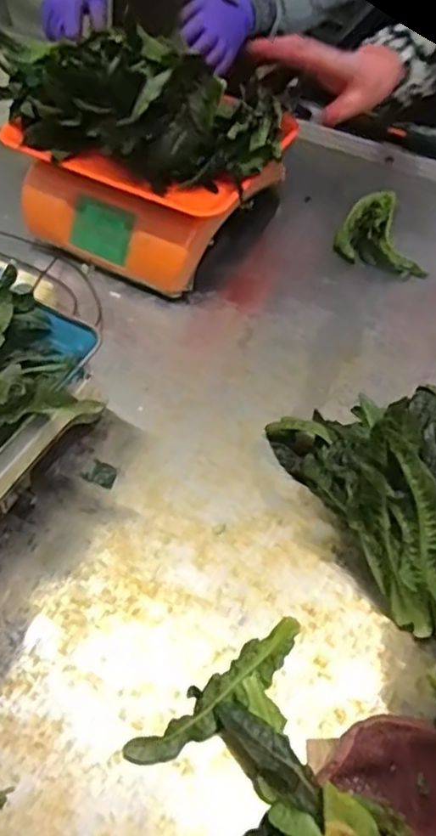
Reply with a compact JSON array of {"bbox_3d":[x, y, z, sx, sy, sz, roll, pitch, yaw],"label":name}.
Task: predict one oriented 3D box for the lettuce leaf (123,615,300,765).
[{"bbox_3d":[0.005,0.210,0.509,0.163,0.010,0.033,-32,61,-26],"label":"lettuce leaf"}]

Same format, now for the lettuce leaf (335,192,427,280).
[{"bbox_3d":[0.199,-0.233,0.855,0.096,0.033,0.144,-6,53,-10],"label":"lettuce leaf"}]

